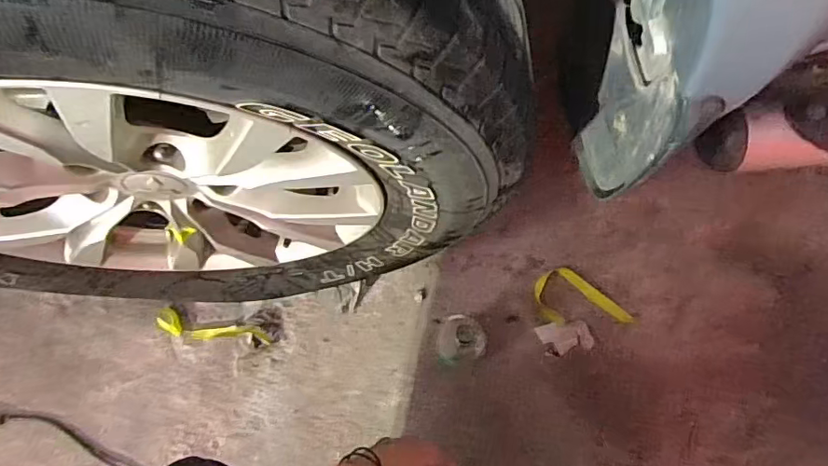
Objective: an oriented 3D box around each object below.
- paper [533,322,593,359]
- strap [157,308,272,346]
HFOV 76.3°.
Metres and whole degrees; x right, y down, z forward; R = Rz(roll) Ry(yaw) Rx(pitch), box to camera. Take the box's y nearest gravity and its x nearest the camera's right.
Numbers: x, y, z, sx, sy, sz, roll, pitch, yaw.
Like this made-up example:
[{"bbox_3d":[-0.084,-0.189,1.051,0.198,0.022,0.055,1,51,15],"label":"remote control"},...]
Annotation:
[{"bbox_3d":[0.241,0.166,0.838,0.083,0.012,0.052,-15,71,-3],"label":"paper"},{"bbox_3d":[-0.321,0.158,0.848,0.179,0.030,0.038,12,72,6],"label":"strap"}]

